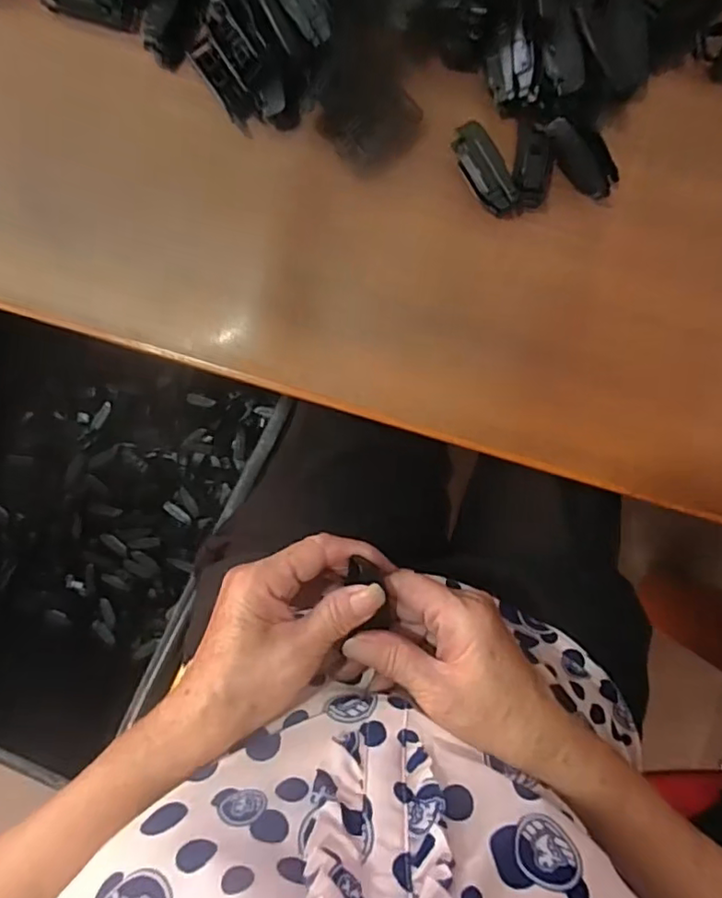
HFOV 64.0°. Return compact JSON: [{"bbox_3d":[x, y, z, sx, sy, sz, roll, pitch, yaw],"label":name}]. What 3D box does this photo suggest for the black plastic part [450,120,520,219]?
[{"bbox_3d":[0.065,-0.149,0.312,0.020,0.017,0.049,-29,92,2],"label":"black plastic part"}]

